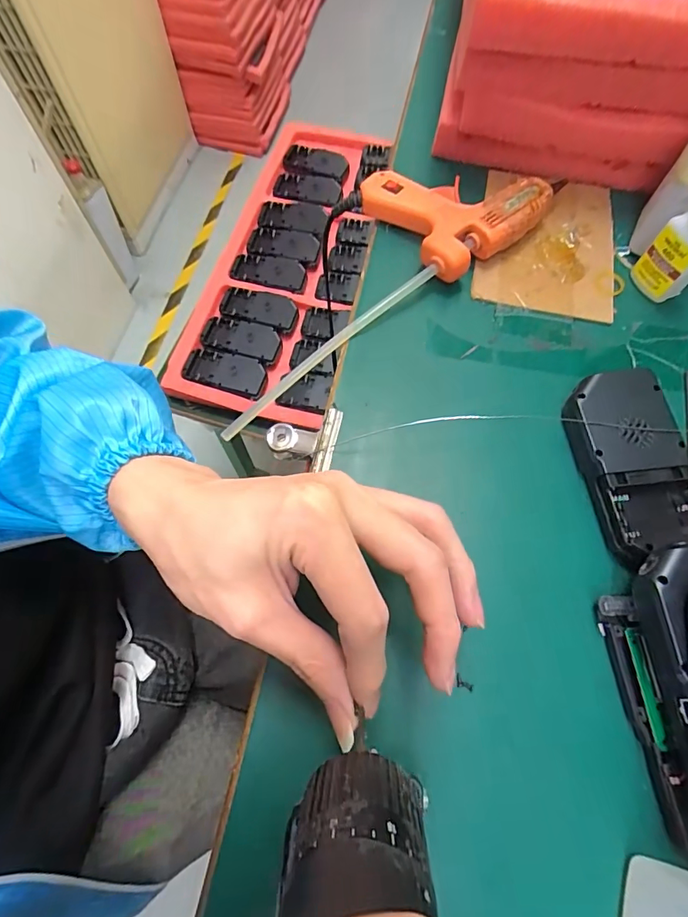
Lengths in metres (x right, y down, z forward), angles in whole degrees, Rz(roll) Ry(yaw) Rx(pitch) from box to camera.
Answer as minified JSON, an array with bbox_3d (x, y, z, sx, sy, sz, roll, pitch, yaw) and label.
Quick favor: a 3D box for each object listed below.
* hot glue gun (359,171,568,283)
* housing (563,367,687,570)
[{"bbox_3d":[0.087,-0.196,0.351,0.117,0.033,0.105,-34,71,-15],"label":"hot glue gun"},{"bbox_3d":[0.168,0.000,0.275,0.065,0.017,0.116,-4,66,-3],"label":"housing"}]

